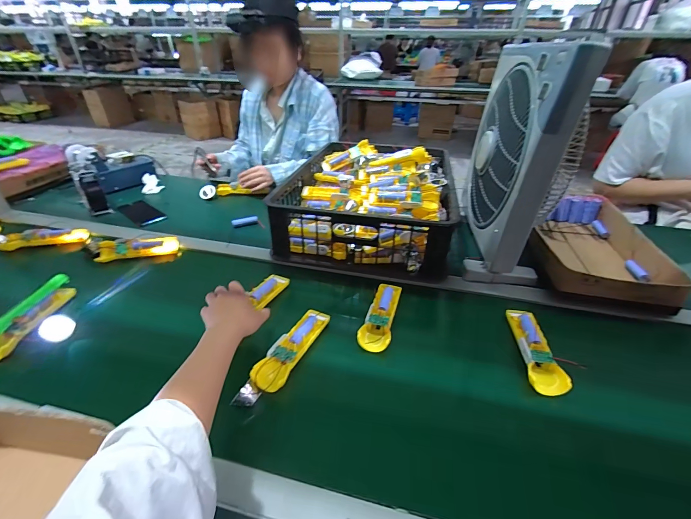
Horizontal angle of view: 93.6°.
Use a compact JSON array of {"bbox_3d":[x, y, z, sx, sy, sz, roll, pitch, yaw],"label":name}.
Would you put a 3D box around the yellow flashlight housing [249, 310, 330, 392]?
[{"bbox_3d":[-0.086,0.138,0.525,0.050,0.017,0.168,15,38,19],"label":"yellow flashlight housing"}]

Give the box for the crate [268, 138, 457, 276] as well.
[{"bbox_3d":[0.071,-0.168,0.877,0.400,0.128,0.499,8,36,10],"label":"crate"}]

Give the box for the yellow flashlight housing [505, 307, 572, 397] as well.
[{"bbox_3d":[0.310,0.142,0.532,0.050,0.025,0.164,6,36,8],"label":"yellow flashlight housing"}]

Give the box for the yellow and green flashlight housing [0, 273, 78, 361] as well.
[{"bbox_3d":[-0.556,0.096,0.568,0.052,0.039,0.180,4,35,5],"label":"yellow and green flashlight housing"}]

